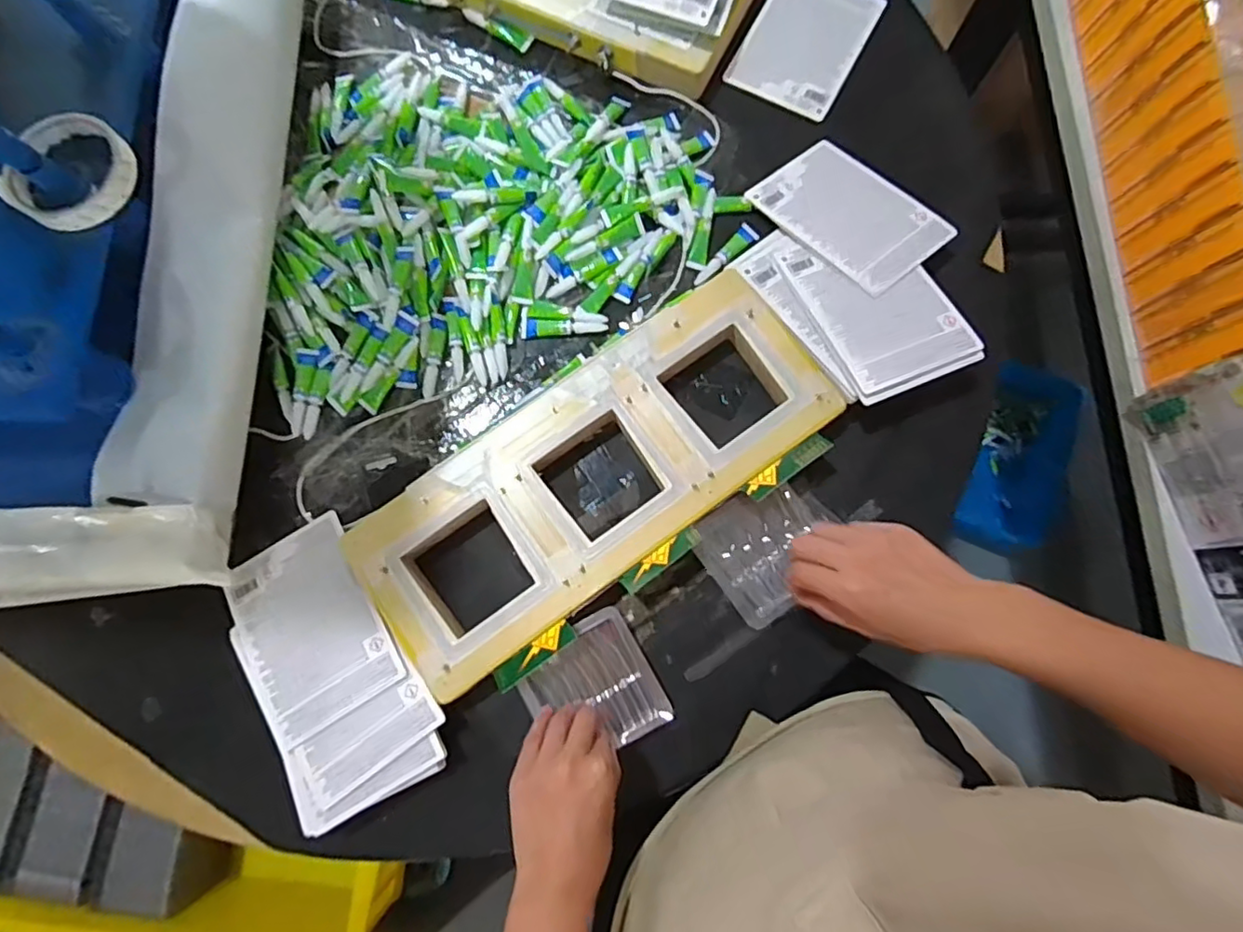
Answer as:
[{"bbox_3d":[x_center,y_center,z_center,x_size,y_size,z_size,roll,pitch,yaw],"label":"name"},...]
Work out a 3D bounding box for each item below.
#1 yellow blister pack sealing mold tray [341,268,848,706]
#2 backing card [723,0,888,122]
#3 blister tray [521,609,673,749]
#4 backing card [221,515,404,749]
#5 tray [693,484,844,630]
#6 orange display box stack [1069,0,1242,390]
[{"bbox_3d":[-0.022,0.009,0.545,0.429,0.035,0.172,-36,79,-6],"label":"yellow blister pack sealing mold tray"},{"bbox_3d":[0.199,-0.460,0.662,0.117,0.005,0.170,27,82,8],"label":"backing card"},{"bbox_3d":[-0.024,0.186,0.516,0.100,0.021,0.102,-29,78,-5],"label":"blister tray"},{"bbox_3d":[-0.268,0.136,0.529,0.114,0.008,0.166,-32,71,-2],"label":"backing card"},{"bbox_3d":[0.129,0.070,0.530,0.108,0.025,0.100,-34,79,-6],"label":"tray"},{"bbox_3d":[0.514,-0.328,0.562,0.076,0.118,0.508,1,77,2],"label":"orange display box stack"}]

